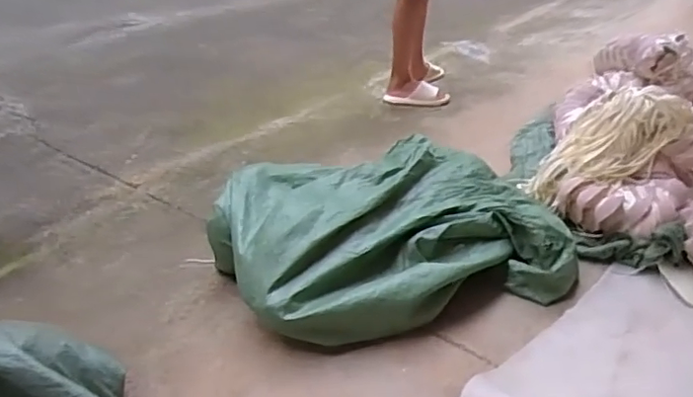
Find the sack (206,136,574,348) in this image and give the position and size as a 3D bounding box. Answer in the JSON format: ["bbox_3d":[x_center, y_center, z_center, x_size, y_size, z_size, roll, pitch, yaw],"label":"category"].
[{"bbox_3d":[0.091,0.067,1.354,0.790,0.206,0.525,-13,35,-17],"label":"sack"}]

